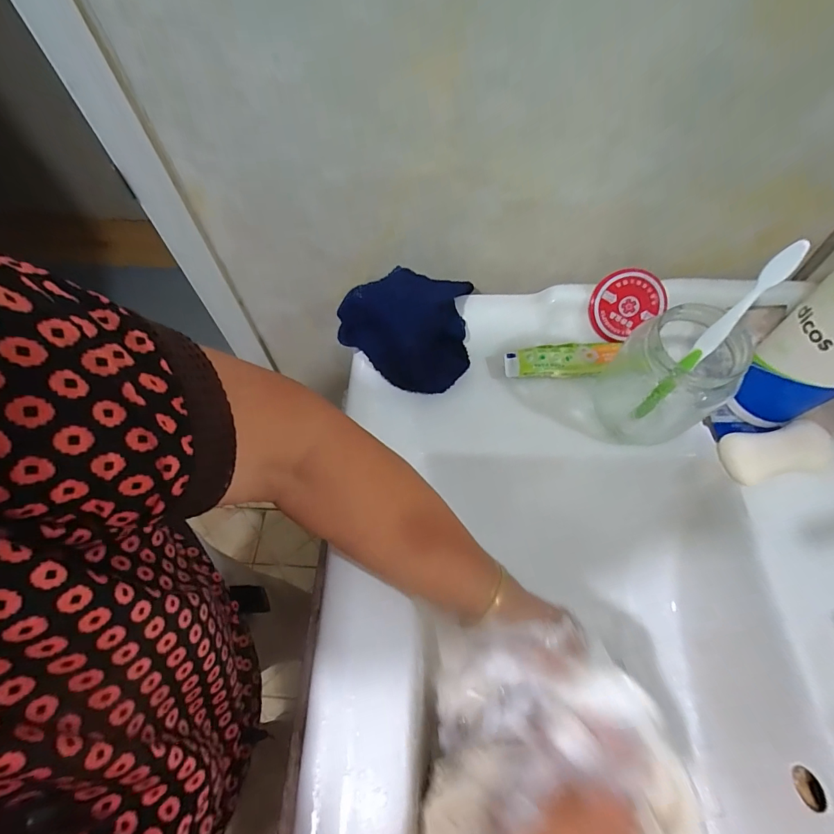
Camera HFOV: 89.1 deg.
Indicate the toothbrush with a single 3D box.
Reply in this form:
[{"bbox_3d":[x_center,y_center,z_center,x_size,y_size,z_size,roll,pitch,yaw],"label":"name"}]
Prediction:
[{"bbox_3d":[0.216,-0.054,0.317,0.008,0.160,0.013,-21,59,-33],"label":"toothbrush"}]

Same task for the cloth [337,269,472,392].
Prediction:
[{"bbox_3d":[-0.010,-0.093,0.404,0.130,0.057,0.121,-4,60,1],"label":"cloth"}]

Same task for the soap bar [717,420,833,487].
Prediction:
[{"bbox_3d":[0.302,0.031,0.360,0.079,0.024,0.040,-13,60,10],"label":"soap bar"}]

